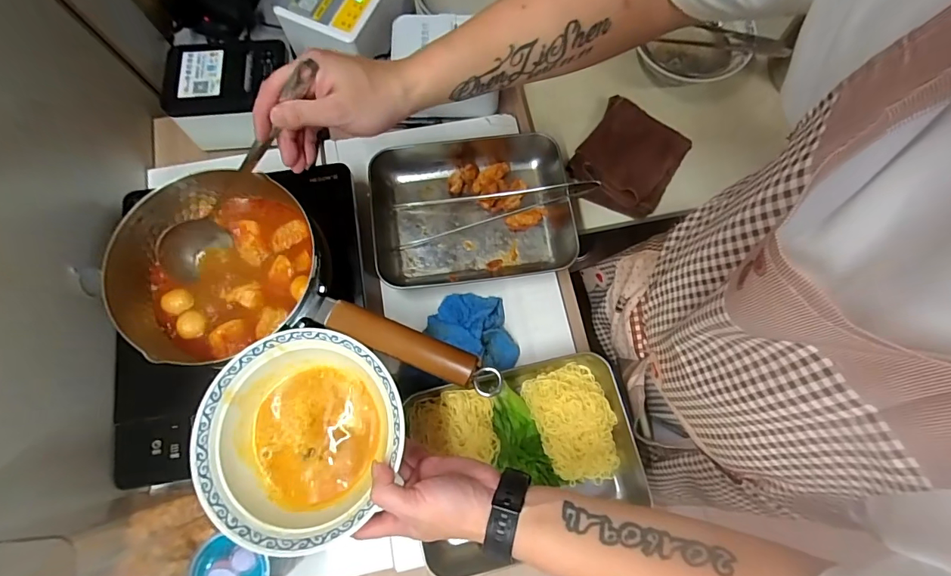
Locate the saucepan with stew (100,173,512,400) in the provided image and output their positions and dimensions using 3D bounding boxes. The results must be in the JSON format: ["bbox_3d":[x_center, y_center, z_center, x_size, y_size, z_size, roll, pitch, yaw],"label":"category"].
[{"bbox_3d":[-0.182,0.006,0.430,0.398,0.093,0.200,17,76,17],"label":"saucepan with stew"}]

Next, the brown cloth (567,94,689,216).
[{"bbox_3d":[0.240,-0.204,0.690,0.145,0.031,0.174,31,78,8],"label":"brown cloth"}]

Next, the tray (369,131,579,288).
[{"bbox_3d":[-0.004,-0.103,0.583,0.271,0.045,0.198,-7,75,-1],"label":"tray"}]

